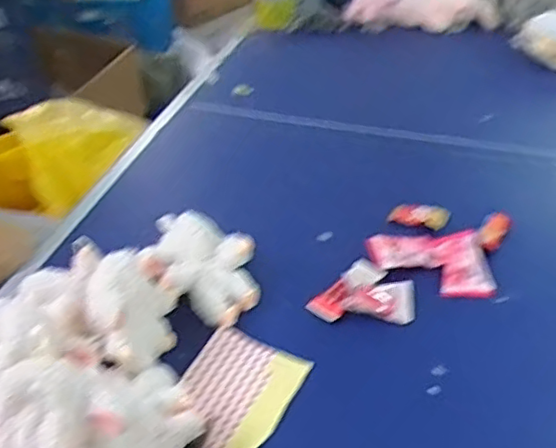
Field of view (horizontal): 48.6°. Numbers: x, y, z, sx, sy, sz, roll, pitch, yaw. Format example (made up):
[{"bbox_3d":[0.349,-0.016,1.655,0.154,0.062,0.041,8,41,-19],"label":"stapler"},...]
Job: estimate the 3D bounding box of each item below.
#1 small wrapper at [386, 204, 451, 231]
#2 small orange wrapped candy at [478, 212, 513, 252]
[{"bbox_3d":[0.179,-0.012,0.776,0.072,0.021,0.035,10,39,14],"label":"small wrapper"},{"bbox_3d":[0.263,0.008,0.747,0.029,0.007,0.078,21,43,25],"label":"small orange wrapped candy"}]

